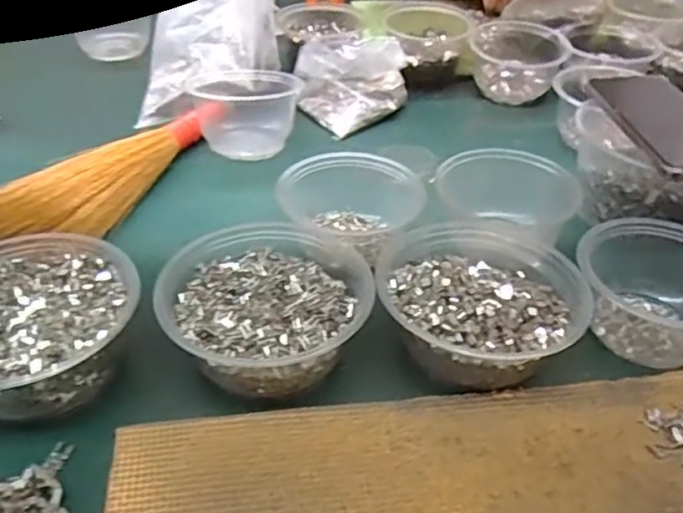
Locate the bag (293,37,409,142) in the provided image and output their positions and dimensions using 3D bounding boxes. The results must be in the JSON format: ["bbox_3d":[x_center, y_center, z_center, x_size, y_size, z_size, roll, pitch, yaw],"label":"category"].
[{"bbox_3d":[0.014,-0.205,0.743,0.127,0.064,0.114,-24,46,-29],"label":"bag"}]

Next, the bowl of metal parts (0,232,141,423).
[{"bbox_3d":[-0.198,0.045,0.418,0.130,0.052,0.129,2,39,-1],"label":"bowl of metal parts"}]

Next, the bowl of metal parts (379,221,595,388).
[{"bbox_3d":[0.091,0.029,0.457,0.131,0.051,0.138,2,39,-1],"label":"bowl of metal parts"}]

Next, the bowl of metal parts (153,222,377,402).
[{"bbox_3d":[-0.053,0.033,0.441,0.130,0.052,0.127,2,39,-1],"label":"bowl of metal parts"}]

